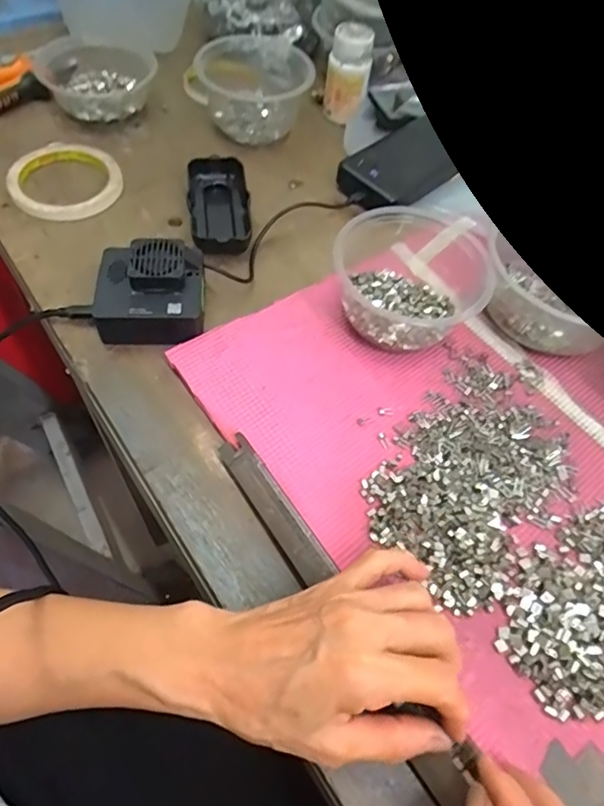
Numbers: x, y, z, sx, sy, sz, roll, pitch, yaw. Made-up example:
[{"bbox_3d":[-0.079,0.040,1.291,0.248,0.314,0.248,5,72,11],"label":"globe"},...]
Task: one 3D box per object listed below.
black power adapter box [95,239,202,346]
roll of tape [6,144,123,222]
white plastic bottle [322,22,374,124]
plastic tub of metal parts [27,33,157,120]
[{"bbox_3d":[-0.116,-0.084,0.407,0.078,0.044,0.074,0,60,-5],"label":"black power adapter box"},{"bbox_3d":[-0.219,-0.206,0.495,0.097,0.017,0.097,2,59,-3],"label":"roll of tape"},{"bbox_3d":[0.049,-0.346,0.559,0.045,0.072,0.046,7,59,0],"label":"white plastic bottle"},{"bbox_3d":[-0.210,-0.336,0.550,0.115,0.044,0.099,-10,61,-10],"label":"plastic tub of metal parts"}]

